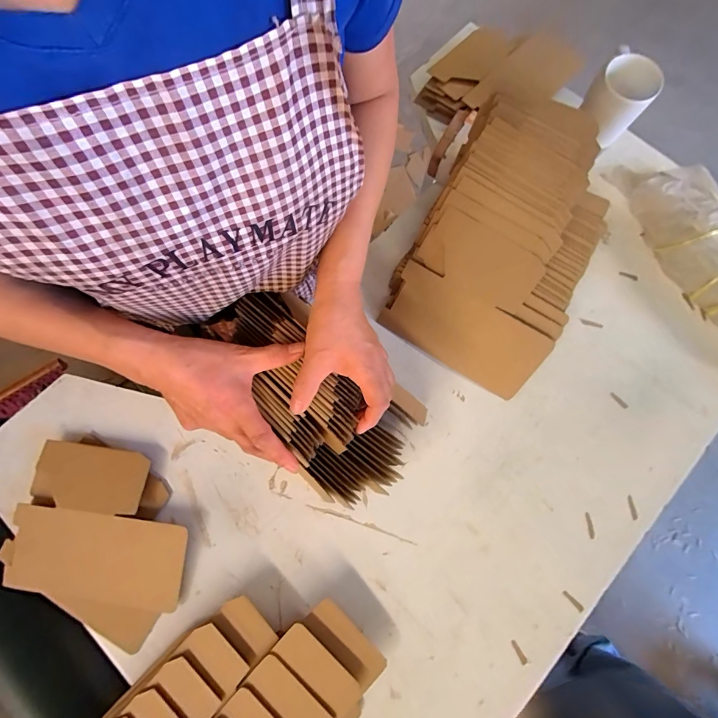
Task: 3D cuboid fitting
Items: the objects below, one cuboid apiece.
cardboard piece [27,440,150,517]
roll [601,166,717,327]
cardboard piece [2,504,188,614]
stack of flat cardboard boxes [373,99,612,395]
[{"bbox_3d":[-0.386,0.169,0.502,0.159,0.011,0.084,9,67,0],"label":"cardboard piece"},{"bbox_3d":[0.571,-0.152,0.562,0.129,0.079,0.431,-24,79,-5],"label":"roll"},{"bbox_3d":[-0.361,0.269,0.475,0.242,0.008,0.109,8,78,2],"label":"cardboard piece"},{"bbox_3d":[0.222,-0.170,0.526,0.251,0.148,0.375,30,80,6],"label":"stack of flat cardboard boxes"}]

